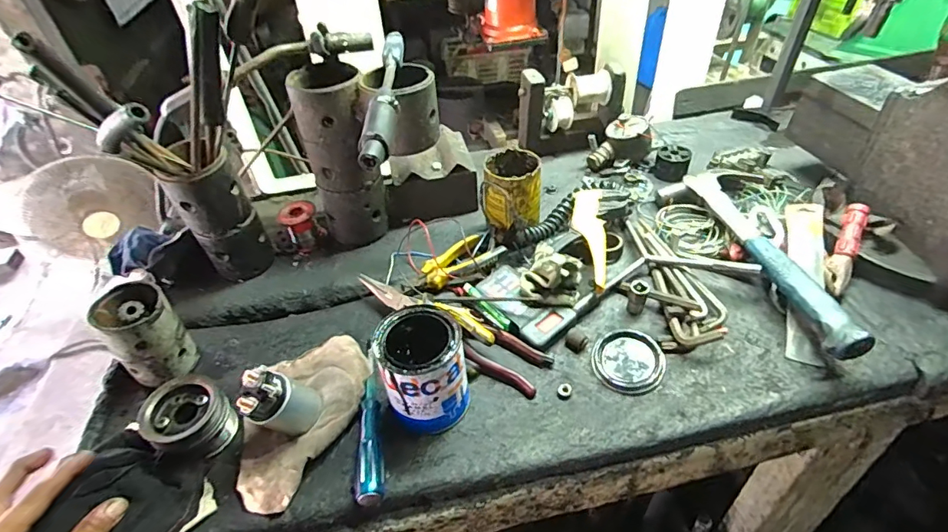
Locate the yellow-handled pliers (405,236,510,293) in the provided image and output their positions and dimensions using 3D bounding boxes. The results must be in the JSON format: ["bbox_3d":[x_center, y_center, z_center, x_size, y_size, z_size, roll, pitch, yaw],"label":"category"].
[{"bbox_3d":[-0.025,0.003,0.635,0.125,0.032,0.059,-29,48,-24],"label":"yellow-handled pliers"}]

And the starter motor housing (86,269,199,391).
[{"bbox_3d":[-0.352,0.073,0.528,0.072,0.111,0.067,27,51,30],"label":"starter motor housing"}]

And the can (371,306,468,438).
[{"bbox_3d":[-0.051,0.103,0.494,0.079,0.104,0.085,-3,43,3],"label":"can"}]

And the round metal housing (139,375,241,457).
[{"bbox_3d":[-0.285,0.155,0.493,0.068,0.060,0.069,-3,43,3],"label":"round metal housing"}]

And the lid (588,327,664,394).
[{"bbox_3d":[0.167,0.100,0.538,0.075,0.016,0.079,-3,43,3],"label":"lid"}]

